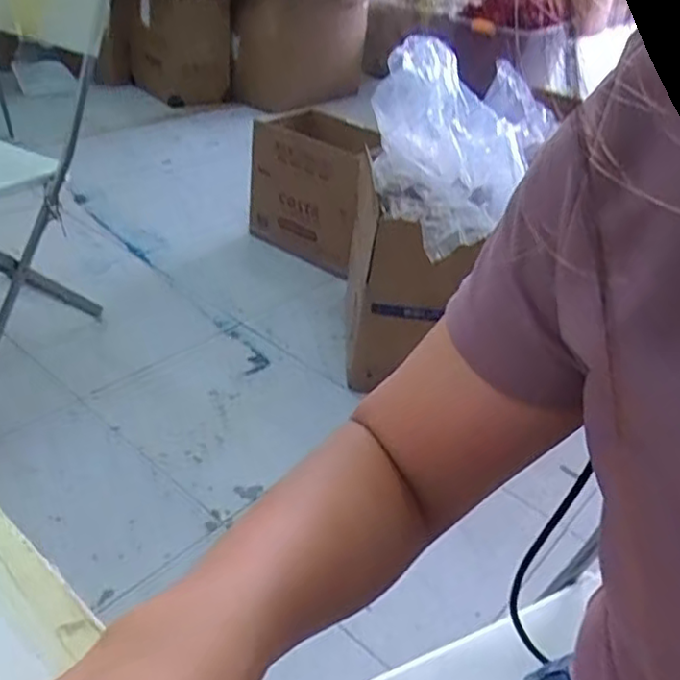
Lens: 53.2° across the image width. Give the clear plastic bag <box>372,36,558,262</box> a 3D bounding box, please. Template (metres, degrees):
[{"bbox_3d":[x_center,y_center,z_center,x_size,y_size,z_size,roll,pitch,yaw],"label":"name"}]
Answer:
[{"bbox_3d":[0.251,-0.433,1.460,0.355,0.257,0.540,13,35,8],"label":"clear plastic bag"}]

